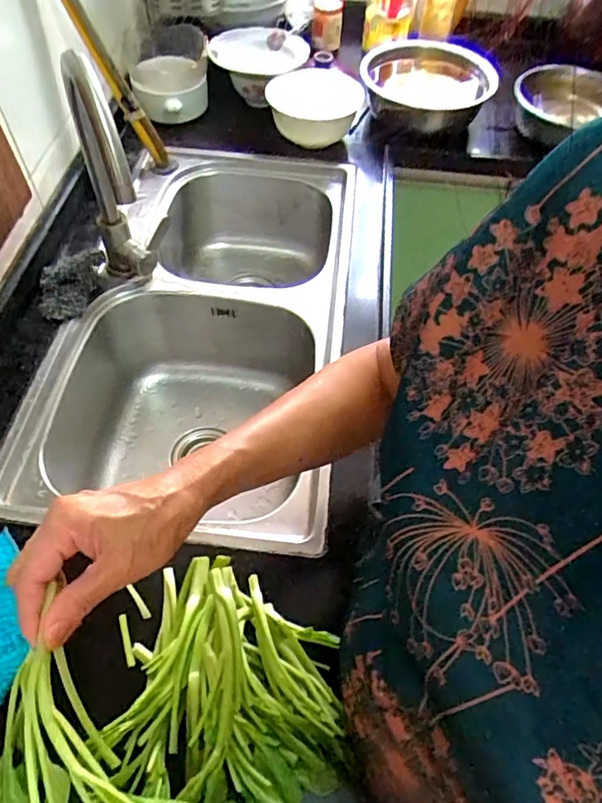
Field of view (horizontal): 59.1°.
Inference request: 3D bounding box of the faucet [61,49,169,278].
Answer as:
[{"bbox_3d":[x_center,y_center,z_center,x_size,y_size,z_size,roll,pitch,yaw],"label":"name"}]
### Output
[{"bbox_3d":[-0.255,-0.299,0.722,0.110,0.340,0.104,-14,59,-12],"label":"faucet"}]

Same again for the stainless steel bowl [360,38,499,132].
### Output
[{"bbox_3d":[0.265,-0.663,1.132,0.259,0.114,0.293,10,57,3],"label":"stainless steel bowl"}]

